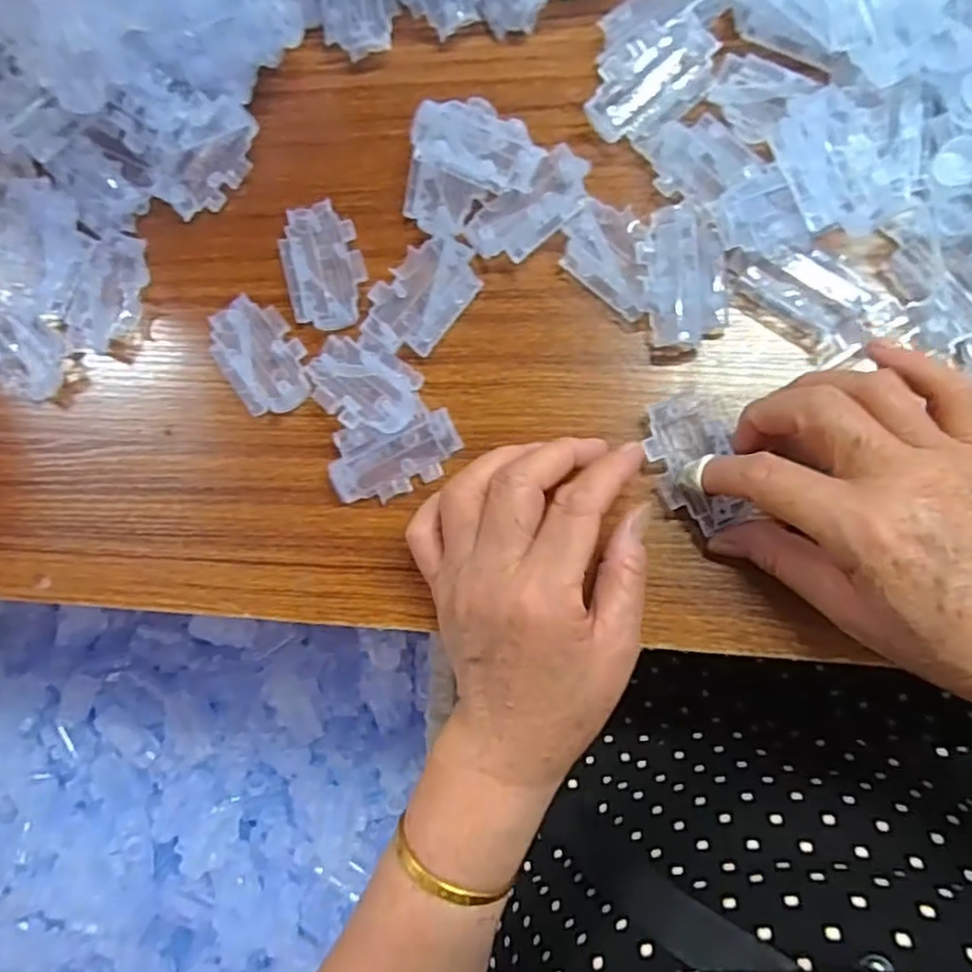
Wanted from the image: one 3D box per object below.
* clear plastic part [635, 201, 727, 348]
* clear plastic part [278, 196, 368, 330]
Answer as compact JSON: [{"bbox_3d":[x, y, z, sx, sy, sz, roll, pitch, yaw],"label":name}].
[{"bbox_3d":[0.098,-0.105,0.343,0.040,0.012,0.066,-9,81,9],"label":"clear plastic part"},{"bbox_3d":[-0.089,-0.118,0.381,0.043,0.010,0.069,-14,81,8],"label":"clear plastic part"}]

